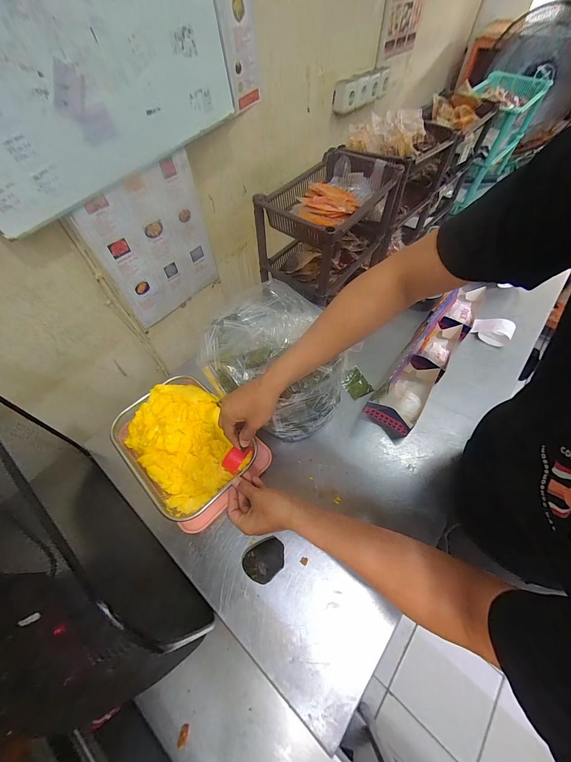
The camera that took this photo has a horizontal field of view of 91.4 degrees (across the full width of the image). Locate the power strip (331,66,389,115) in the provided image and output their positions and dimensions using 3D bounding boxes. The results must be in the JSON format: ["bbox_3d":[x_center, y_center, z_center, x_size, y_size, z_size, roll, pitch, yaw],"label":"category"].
[{"bbox_3d":[0.300,-1.122,1.070,0.061,0.091,0.351,36,65,22],"label":"power strip"}]

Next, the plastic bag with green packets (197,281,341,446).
[{"bbox_3d":[-0.034,-0.029,0.603,0.255,0.208,0.260,-13,57,-7],"label":"plastic bag with green packets"}]

